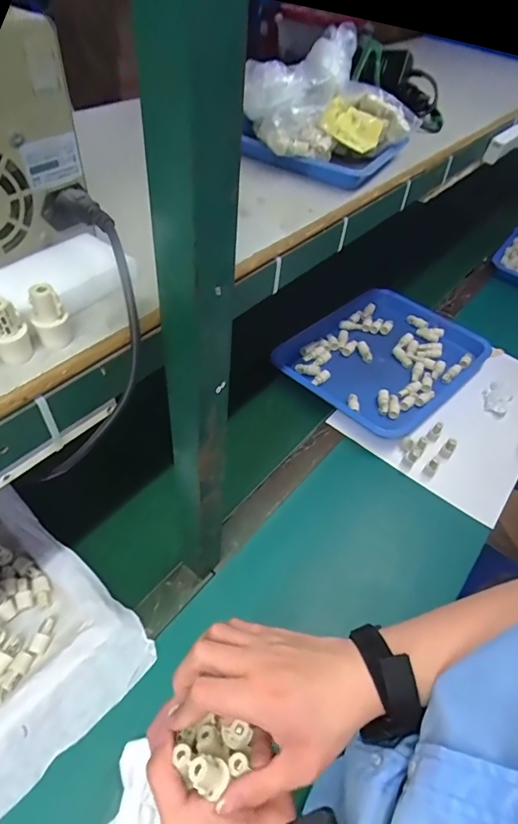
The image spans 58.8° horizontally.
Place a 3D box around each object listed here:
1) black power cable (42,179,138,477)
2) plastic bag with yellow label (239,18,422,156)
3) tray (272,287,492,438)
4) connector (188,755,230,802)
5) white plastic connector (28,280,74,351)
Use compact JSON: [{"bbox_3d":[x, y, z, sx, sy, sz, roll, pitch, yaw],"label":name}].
[{"bbox_3d":[-0.131,-0.054,0.359,0.082,0.234,0.040,5,11,-2],"label":"black power cable"},{"bbox_3d":[0.075,-0.390,0.560,0.174,0.088,0.156,-18,53,-21],"label":"plastic bag with yellow label"},{"bbox_3d":[0.272,-0.133,1.034,0.352,0.038,0.433,38,55,24],"label":"tray"},{"bbox_3d":[-0.033,0.245,0.312,0.026,0.019,0.021,24,50,14],"label":"connector"},{"bbox_3d":[-0.140,-0.064,0.308,0.021,0.044,0.018,-14,52,-18],"label":"white plastic connector"}]

